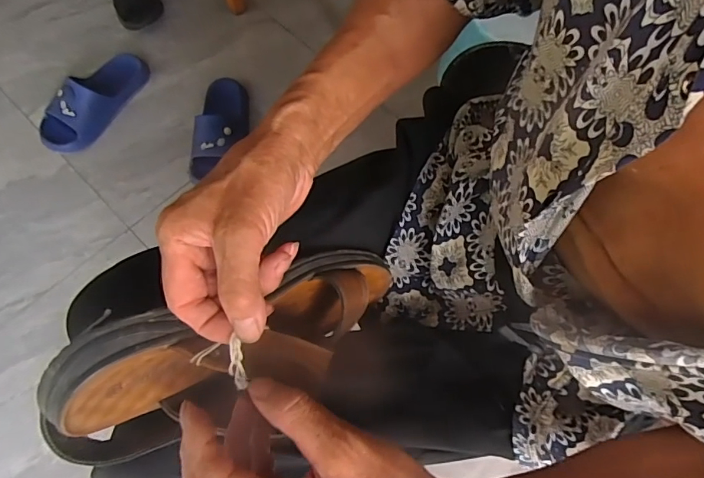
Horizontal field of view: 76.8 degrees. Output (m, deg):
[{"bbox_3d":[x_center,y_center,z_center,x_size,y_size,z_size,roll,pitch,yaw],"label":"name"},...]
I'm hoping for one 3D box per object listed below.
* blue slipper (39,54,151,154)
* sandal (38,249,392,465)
[{"bbox_3d":[-0.569,-0.317,0.987,0.119,0.105,0.286,40,68,16],"label":"blue slipper"},{"bbox_3d":[-0.077,0.079,0.350,0.270,0.088,0.078,-16,68,-33],"label":"sandal"}]

